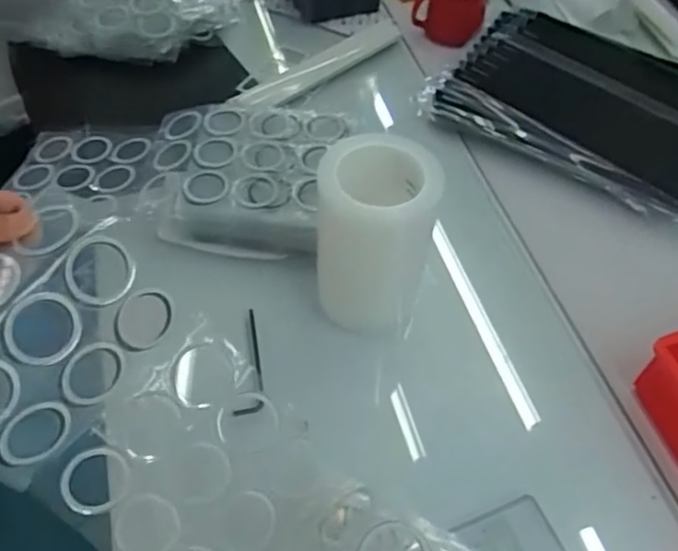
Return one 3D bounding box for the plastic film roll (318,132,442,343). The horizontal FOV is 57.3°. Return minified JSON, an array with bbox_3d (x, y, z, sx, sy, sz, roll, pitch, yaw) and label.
[{"bbox_3d":[0.032,-0.037,0.639,0.113,0.199,0.088,6,54,2],"label":"plastic film roll"}]

